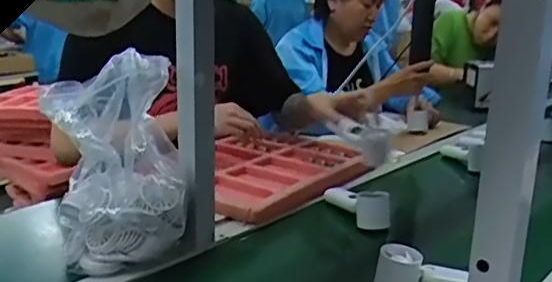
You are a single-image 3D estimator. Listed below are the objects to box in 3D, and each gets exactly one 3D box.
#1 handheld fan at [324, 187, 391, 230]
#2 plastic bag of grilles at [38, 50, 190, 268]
[{"bbox_3d":[0.136,0.102,0.983,0.046,0.057,0.158,-8,19,-30],"label":"handheld fan"},{"bbox_3d":[-0.207,0.032,0.769,0.167,0.260,0.139,-8,19,-30],"label":"plastic bag of grilles"}]

